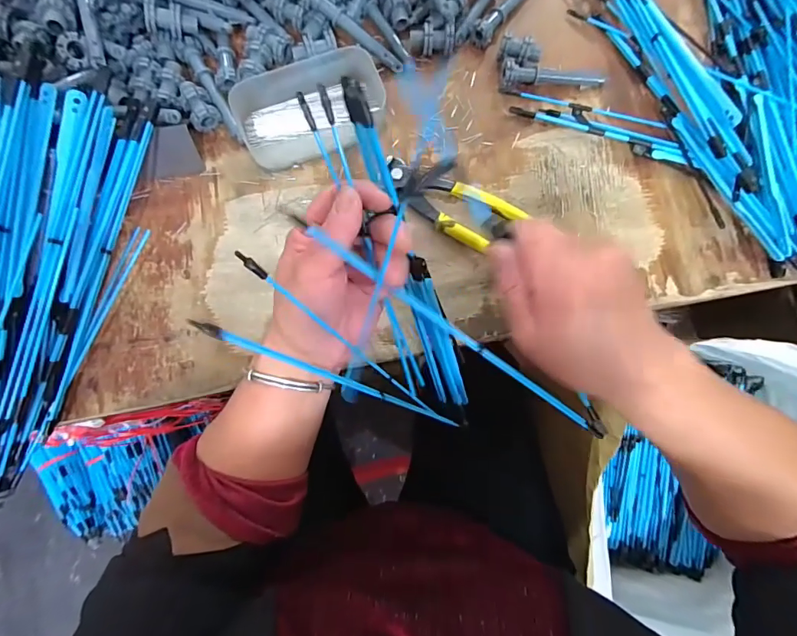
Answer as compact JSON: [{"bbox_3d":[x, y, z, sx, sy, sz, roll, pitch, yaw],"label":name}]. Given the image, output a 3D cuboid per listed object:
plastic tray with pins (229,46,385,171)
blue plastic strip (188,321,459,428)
[{"bbox_3d":[-0.072,-0.173,0.358,0.117,0.028,0.067,-21,84,-4],"label":"plastic tray with pins"},{"bbox_3d":[-0.025,0.049,0.296,0.247,0.009,0.006,31,81,-43],"label":"blue plastic strip"}]

